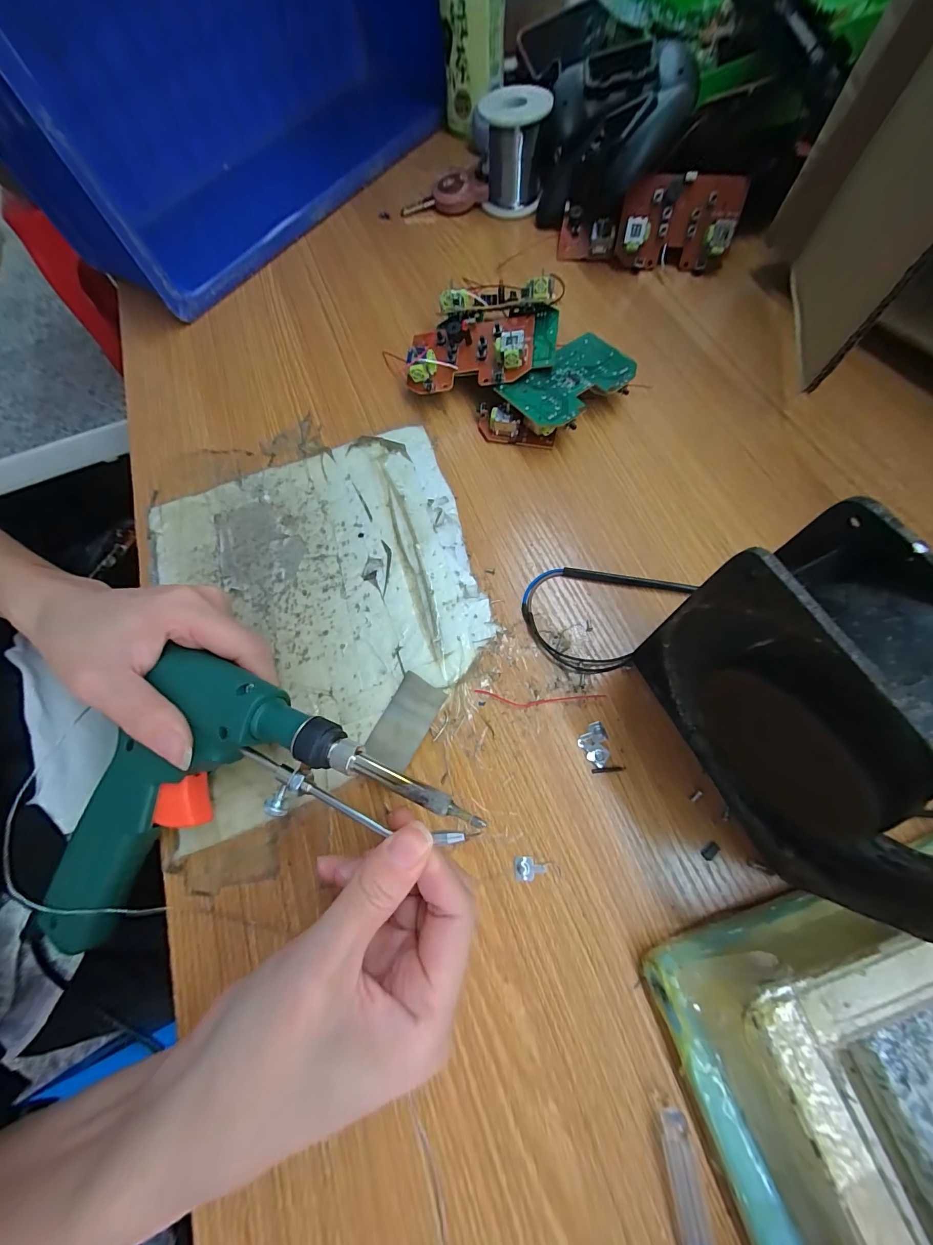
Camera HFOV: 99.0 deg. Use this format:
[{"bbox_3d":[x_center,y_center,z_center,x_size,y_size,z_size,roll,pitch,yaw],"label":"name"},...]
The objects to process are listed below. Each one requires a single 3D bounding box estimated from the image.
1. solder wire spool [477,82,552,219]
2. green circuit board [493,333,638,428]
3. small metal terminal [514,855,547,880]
[{"bbox_3d":[0.041,-0.421,0.356,0.062,0.063,0.050,12,70,7],"label":"solder wire spool"},{"bbox_3d":[0.072,-0.162,0.282,0.087,0.027,0.051,-36,71,-10],"label":"green circuit board"},{"bbox_3d":[0.030,0.117,0.189,0.014,0.004,0.010,-3,69,2],"label":"small metal terminal"}]

